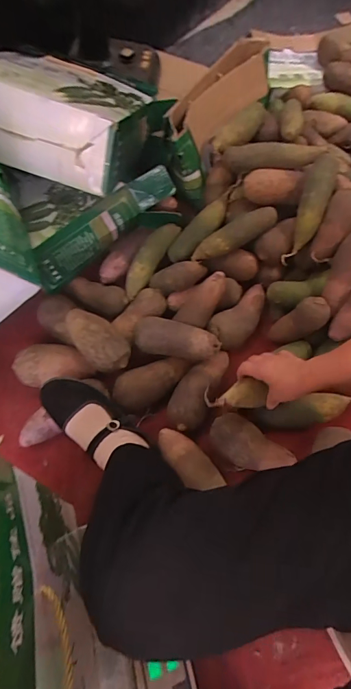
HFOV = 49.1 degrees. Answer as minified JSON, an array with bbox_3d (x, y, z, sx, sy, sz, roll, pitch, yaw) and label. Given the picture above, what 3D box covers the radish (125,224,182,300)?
[{"bbox_3d":[-0.054,-0.187,0.856,0.051,0.046,0.193,35,93,19],"label":"radish"}]

